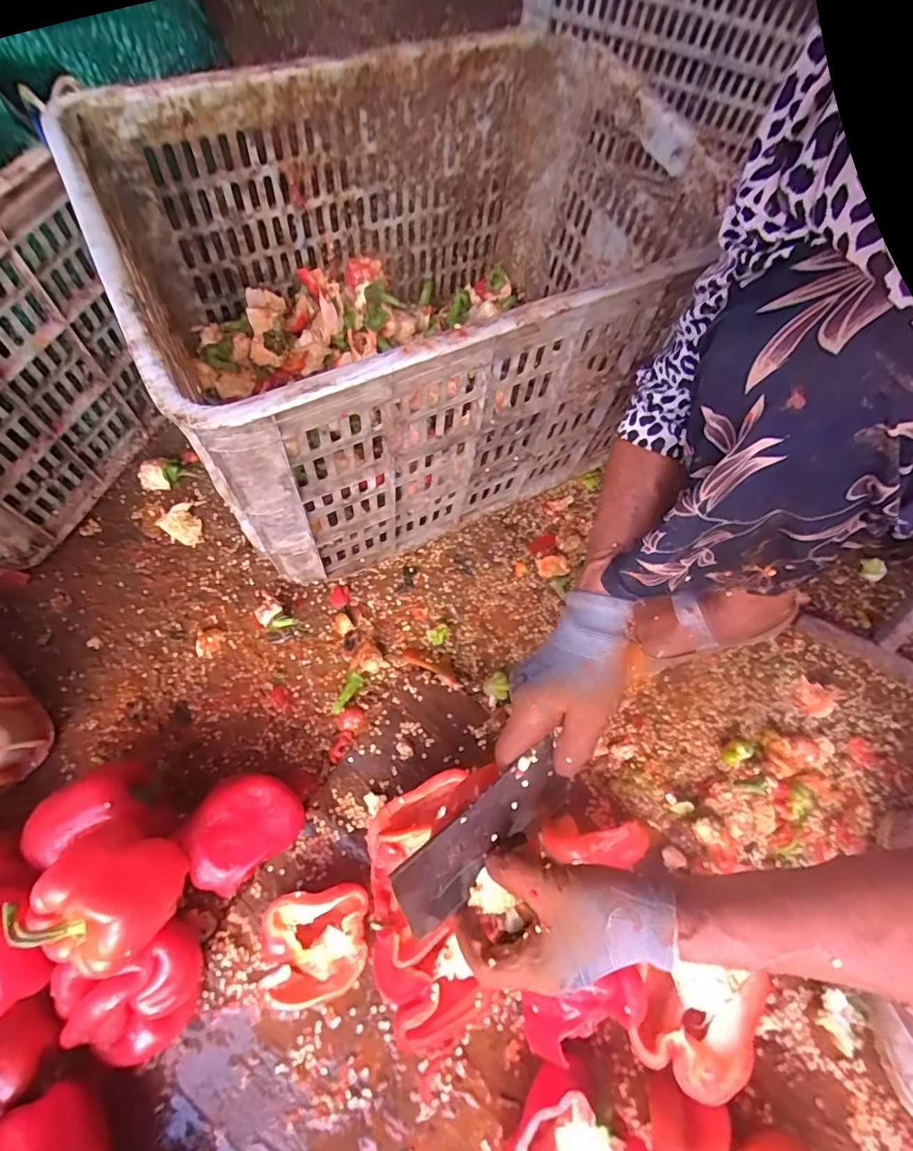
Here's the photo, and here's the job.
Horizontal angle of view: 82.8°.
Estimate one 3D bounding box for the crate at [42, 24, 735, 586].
[{"bbox_3d":[-0.030,-0.268,0.534,0.502,0.288,0.356,-25,71,-14],"label":"crate"}]

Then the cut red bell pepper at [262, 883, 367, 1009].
[{"bbox_3d":[-0.114,0.306,0.428,0.076,0.053,0.083,-3,66,-5],"label":"cut red bell pepper"}]

